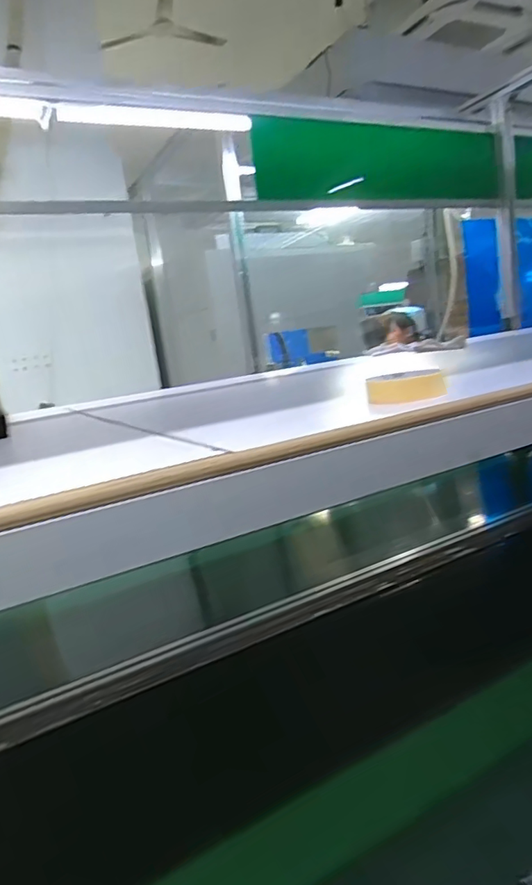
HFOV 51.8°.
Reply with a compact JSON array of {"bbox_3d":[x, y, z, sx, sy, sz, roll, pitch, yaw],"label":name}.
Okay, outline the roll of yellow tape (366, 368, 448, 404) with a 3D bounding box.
[{"bbox_3d":[0.152,-0.064,0.597,0.077,0.028,0.087,-5,11,16],"label":"roll of yellow tape"}]

